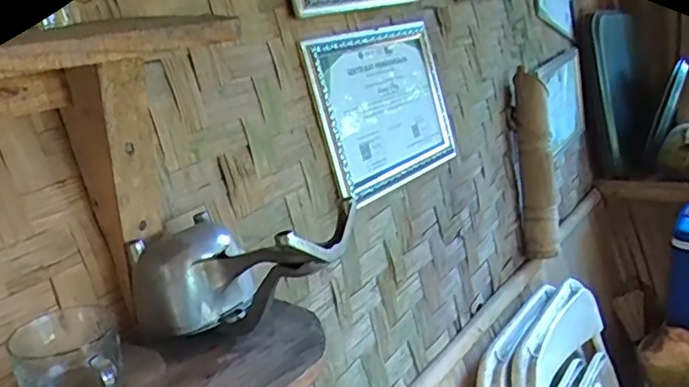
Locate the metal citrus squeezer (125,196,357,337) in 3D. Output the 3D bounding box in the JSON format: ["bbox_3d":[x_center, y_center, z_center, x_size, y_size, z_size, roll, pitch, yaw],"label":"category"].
[{"bbox_3d":[-0.088,0.070,0.561,0.232,0.114,0.120,-15,12,32],"label":"metal citrus squeezer"}]

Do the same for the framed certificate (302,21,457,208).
[{"bbox_3d":[0.081,-0.146,1.006,0.019,0.258,0.360,-8,12,38],"label":"framed certificate"}]

